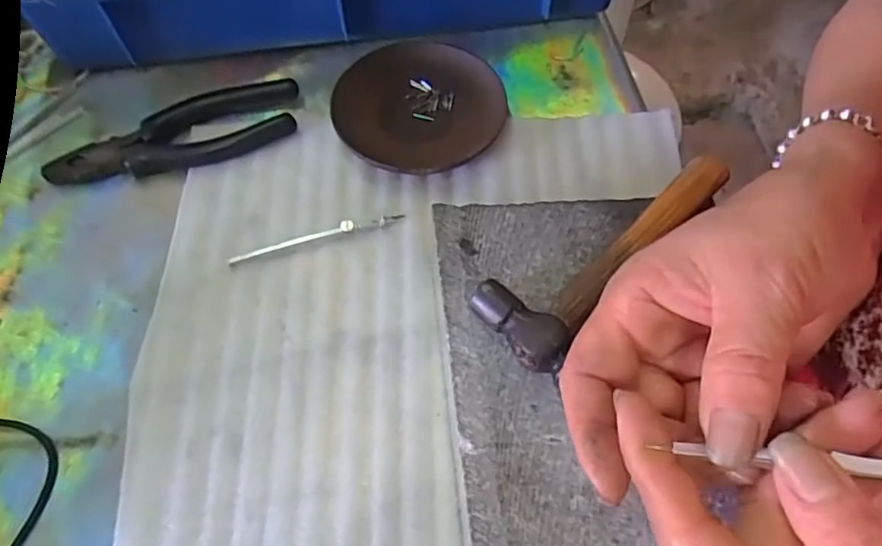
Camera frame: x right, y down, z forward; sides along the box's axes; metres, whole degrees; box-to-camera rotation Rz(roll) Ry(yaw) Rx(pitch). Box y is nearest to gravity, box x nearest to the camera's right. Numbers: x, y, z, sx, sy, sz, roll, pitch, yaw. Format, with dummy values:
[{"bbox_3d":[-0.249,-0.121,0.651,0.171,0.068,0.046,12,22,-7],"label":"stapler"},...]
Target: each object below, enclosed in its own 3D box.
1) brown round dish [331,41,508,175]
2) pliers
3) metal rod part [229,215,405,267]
[{"bbox_3d":[-0.014,-0.112,0.407,0.116,0.016,0.105,-38,69,-18],"label":"brown round dish"},{"bbox_3d":[-0.173,-0.089,0.397,0.161,0.018,0.048,-20,65,-10],"label":"pliers"},{"bbox_3d":[-0.076,-0.023,0.372,0.108,0.007,0.009,-15,64,-8],"label":"metal rod part"}]

